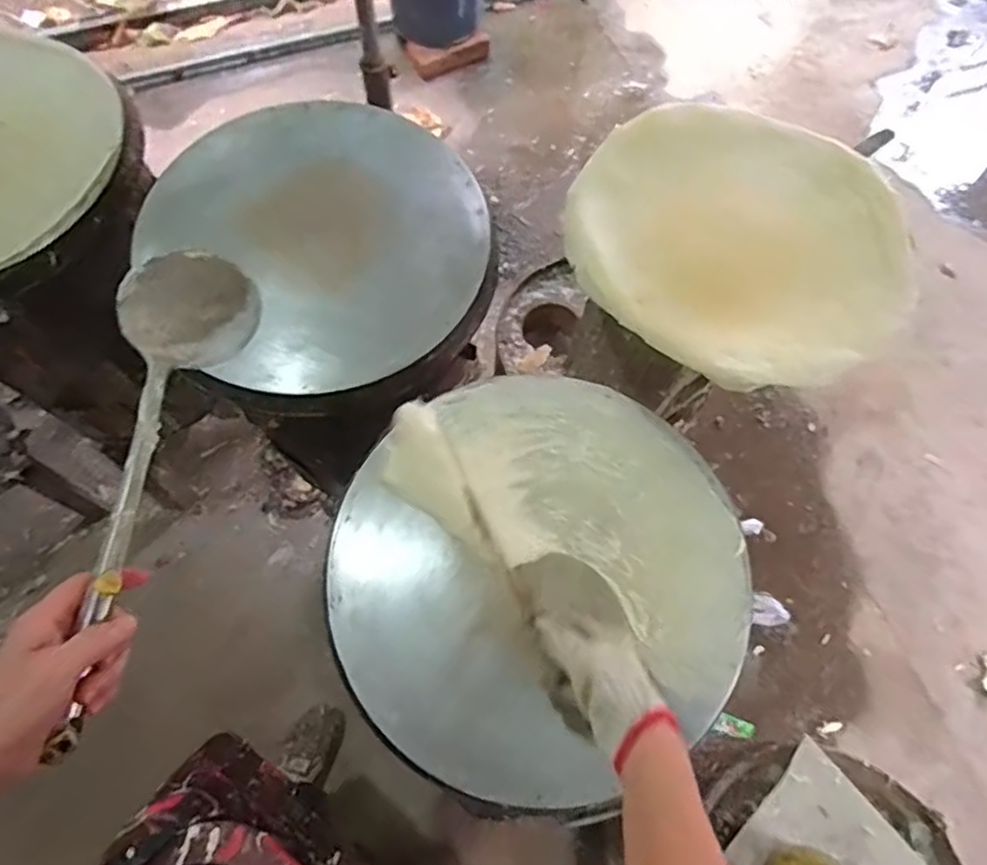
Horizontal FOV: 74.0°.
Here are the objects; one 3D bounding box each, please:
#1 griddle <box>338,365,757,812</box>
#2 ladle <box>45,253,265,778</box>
[{"bbox_3d":[0.044,0.130,0.621,0.379,0.033,0.368,1,67,-3],"label":"griddle"},{"bbox_3d":[-0.249,0.034,0.461,0.073,0.082,0.344,8,72,0],"label":"ladle"}]

